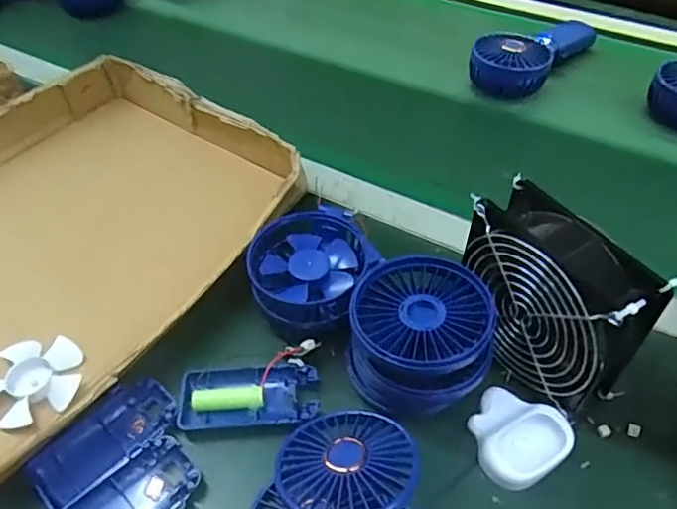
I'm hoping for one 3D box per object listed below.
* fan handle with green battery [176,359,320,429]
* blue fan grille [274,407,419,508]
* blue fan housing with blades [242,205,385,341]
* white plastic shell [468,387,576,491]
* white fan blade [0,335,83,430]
[{"bbox_3d":[-0.062,0.096,0.402,0.092,0.021,0.045,-3,49,0],"label":"fan handle with green battery"},{"bbox_3d":[0.005,0.126,0.355,0.084,0.011,0.080,-6,31,4],"label":"blue fan grille"},{"bbox_3d":[-0.020,0.015,0.450,0.093,0.052,0.092,-1,49,1],"label":"blue fan housing with blades"},{"bbox_3d":[0.115,0.117,0.380,0.059,0.017,0.057,-1,49,1],"label":"white plastic shell"},{"bbox_3d":[-0.222,0.088,0.419,0.068,0.014,0.063,-1,49,1],"label":"white fan blade"}]

